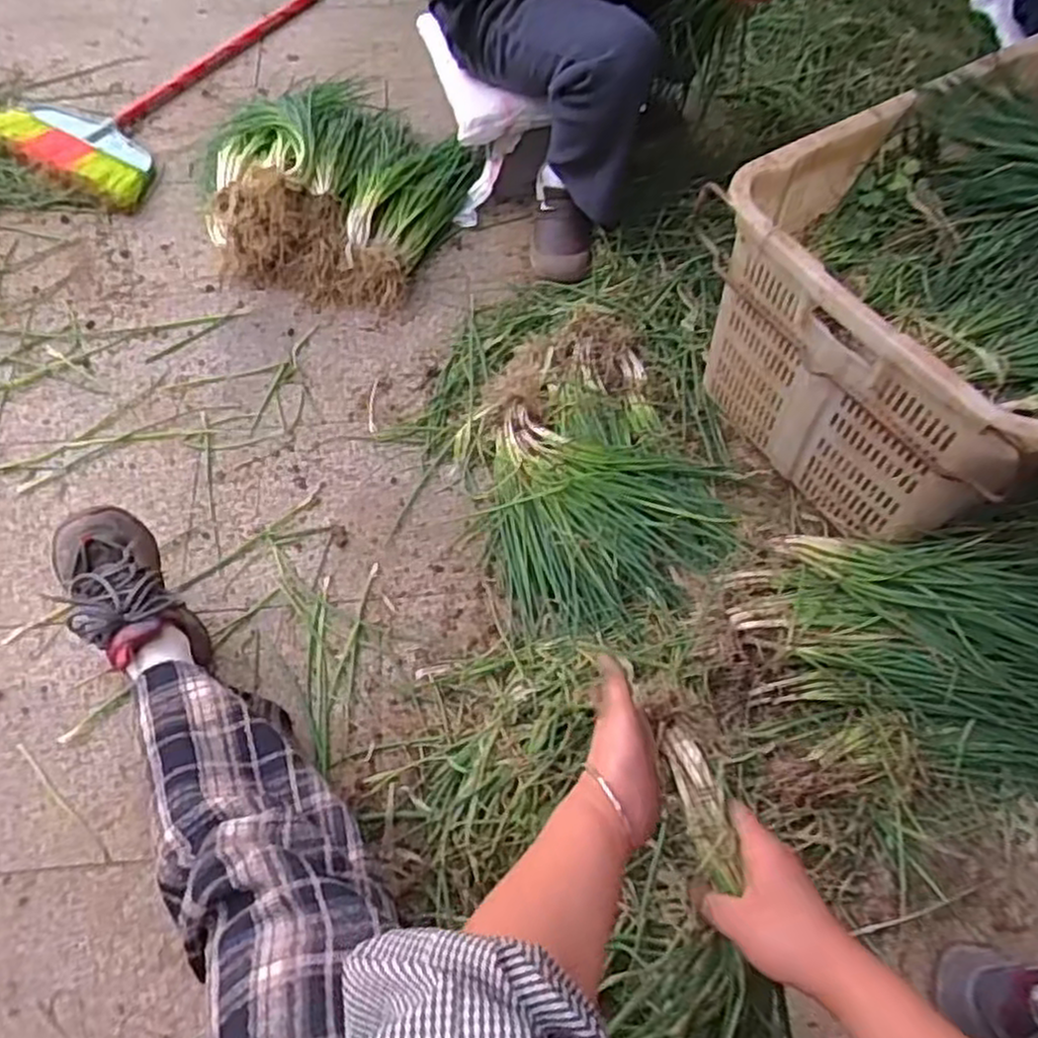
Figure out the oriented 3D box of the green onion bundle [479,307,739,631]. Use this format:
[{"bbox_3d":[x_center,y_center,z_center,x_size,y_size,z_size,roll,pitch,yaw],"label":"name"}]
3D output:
[{"bbox_3d":[0.109,-0.074,1.089,0.356,0.099,0.473,-2,61,-3],"label":"green onion bundle"}]

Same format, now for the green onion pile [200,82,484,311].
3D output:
[{"bbox_3d":[-0.334,-0.598,1.301,0.451,0.180,0.423,1,61,-2],"label":"green onion pile"}]

